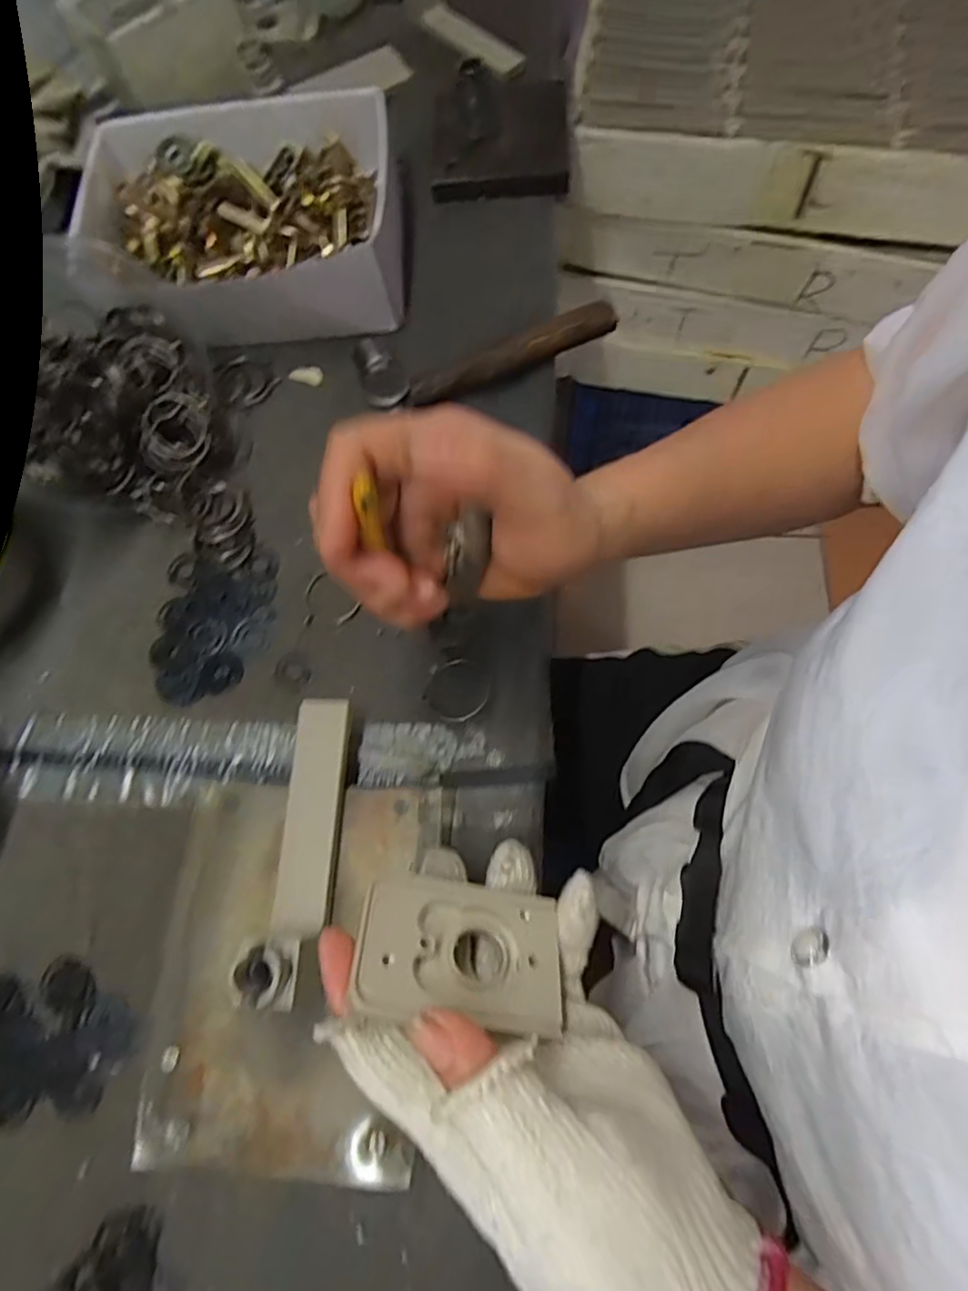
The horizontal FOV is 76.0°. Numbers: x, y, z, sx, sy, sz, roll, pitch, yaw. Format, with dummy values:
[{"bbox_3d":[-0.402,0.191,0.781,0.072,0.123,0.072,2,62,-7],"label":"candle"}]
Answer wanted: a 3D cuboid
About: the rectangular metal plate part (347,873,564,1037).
[{"bbox_3d":[-0.008,0.115,0.235,0.075,0.005,0.048,13,42,-11],"label":"rectangular metal plate part"}]

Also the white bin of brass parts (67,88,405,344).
[{"bbox_3d":[-0.160,-0.272,0.414,0.203,0.070,0.157,-4,70,1],"label":"white bin of brass parts"}]

